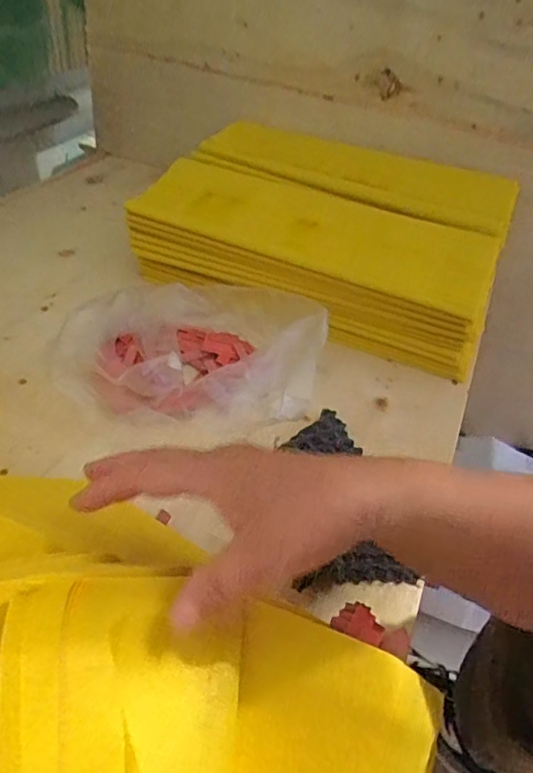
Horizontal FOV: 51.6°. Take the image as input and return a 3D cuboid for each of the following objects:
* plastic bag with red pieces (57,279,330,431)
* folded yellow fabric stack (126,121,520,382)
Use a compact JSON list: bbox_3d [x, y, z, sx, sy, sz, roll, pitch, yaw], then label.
[{"bbox_3d":[-0.058,-0.029,0.480,0.202,0.074,0.146,12,43,4],"label":"plastic bag with red pieces"},{"bbox_3d":[0.076,-0.182,0.640,0.359,0.110,0.280,19,44,11],"label":"folded yellow fabric stack"}]

